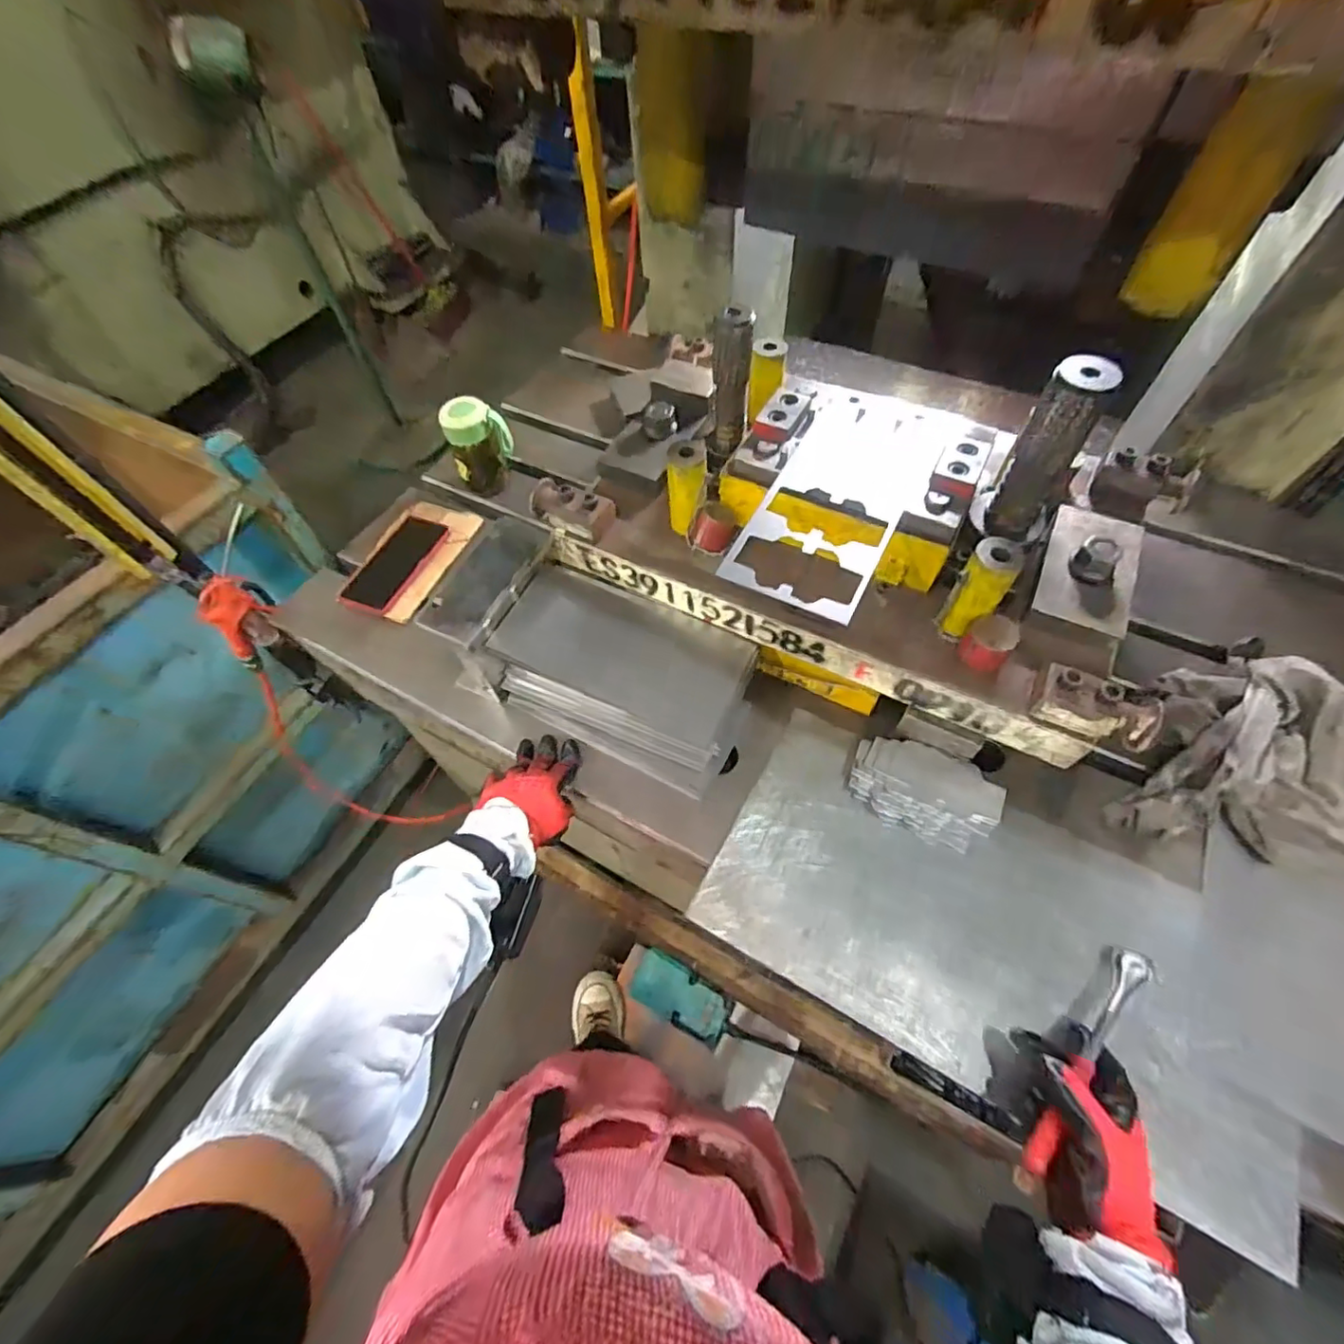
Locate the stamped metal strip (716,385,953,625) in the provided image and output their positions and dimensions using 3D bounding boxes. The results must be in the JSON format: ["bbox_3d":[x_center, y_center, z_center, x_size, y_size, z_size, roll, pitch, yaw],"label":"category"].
[{"bbox_3d":[0.166,-0.175,0.558,0.128,0.010,0.300,22,63,17],"label":"stamped metal strip"}]

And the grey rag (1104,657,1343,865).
[{"bbox_3d":[0.572,0.073,0.594,0.244,0.074,0.211,6,58,6],"label":"grey rag"}]

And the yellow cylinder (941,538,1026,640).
[{"bbox_3d":[0.278,-0.073,0.532,0.038,0.099,0.032,34,65,21],"label":"yellow cylinder"}]

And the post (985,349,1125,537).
[{"bbox_3d":[0.320,-0.184,0.510,0.048,0.154,0.041,31,64,20],"label":"post"}]

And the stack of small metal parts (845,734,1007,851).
[{"bbox_3d":[0.251,0.121,0.597,0.134,0.054,0.077,20,61,15],"label":"stack of small metal parts"}]

